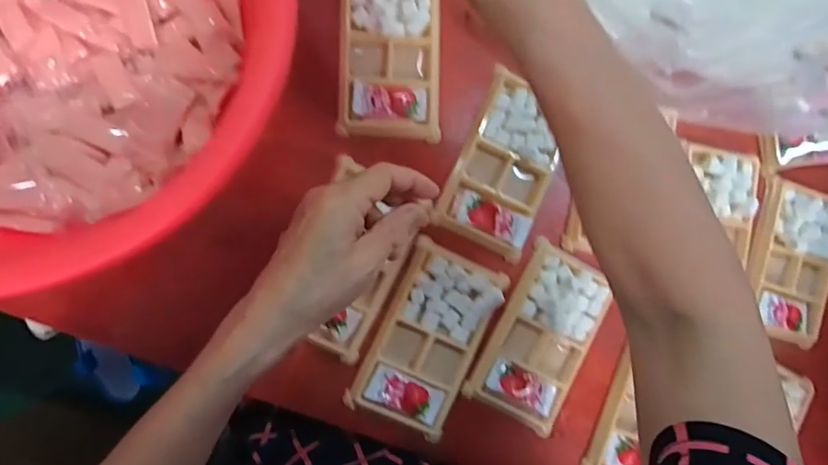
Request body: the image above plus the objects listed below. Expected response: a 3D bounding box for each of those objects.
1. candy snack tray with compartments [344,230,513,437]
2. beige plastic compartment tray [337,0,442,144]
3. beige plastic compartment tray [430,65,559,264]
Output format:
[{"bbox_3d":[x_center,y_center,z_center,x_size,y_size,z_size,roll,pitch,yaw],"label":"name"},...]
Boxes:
[{"bbox_3d":[0.013,0.082,0.408,0.080,0.015,0.136,26,85,-9],"label":"candy snack tray with compartments"},{"bbox_3d":[-0.018,-0.142,0.411,0.078,0.014,0.133,2,89,-10],"label":"beige plastic compartment tray"},{"bbox_3d":[0.072,-0.053,0.420,0.075,0.011,0.134,21,85,-9],"label":"beige plastic compartment tray"}]

